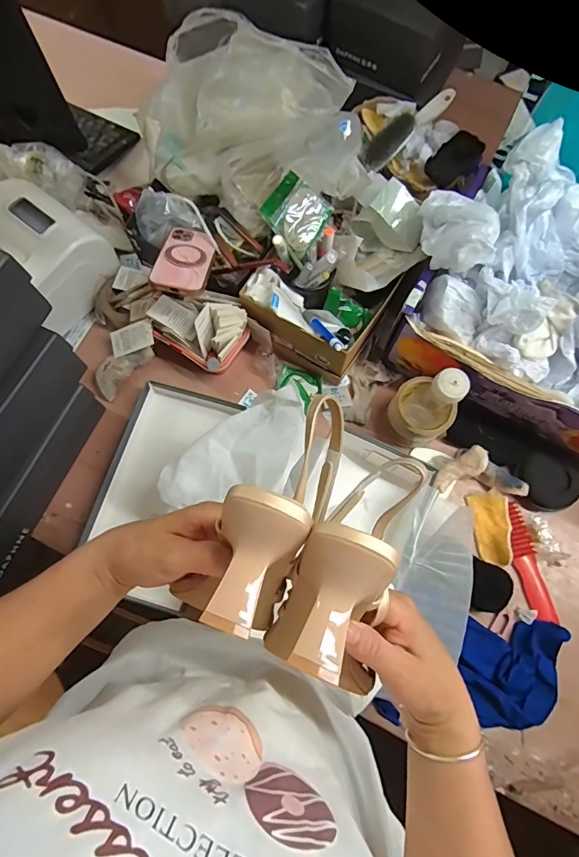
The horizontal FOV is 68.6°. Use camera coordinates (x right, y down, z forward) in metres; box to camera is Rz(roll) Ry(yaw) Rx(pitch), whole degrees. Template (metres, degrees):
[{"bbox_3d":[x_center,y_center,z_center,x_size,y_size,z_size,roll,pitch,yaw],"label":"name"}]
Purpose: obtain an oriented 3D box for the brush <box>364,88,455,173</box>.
[{"bbox_3d":[0.197,-0.488,0.675,0.031,0.051,0.225,41,77,10],"label":"brush"}]

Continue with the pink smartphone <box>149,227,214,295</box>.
[{"bbox_3d":[-0.150,-0.246,0.614,0.073,0.017,0.142,11,53,-7],"label":"pink smartphone"}]

